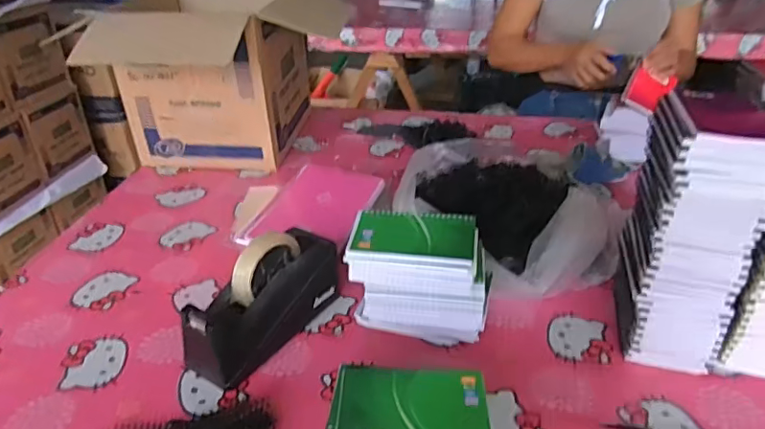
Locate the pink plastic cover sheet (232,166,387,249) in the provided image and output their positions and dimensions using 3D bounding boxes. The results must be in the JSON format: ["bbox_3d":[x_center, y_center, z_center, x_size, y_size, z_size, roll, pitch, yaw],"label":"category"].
[{"bbox_3d":[-0.109,-0.013,0.884,0.169,0.011,0.220,10,39,14],"label":"pink plastic cover sheet"}]

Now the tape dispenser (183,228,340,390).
[{"bbox_3d":[-0.137,0.101,0.638,0.070,0.117,0.203,22,38,32],"label":"tape dispenser"}]

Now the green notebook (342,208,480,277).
[{"bbox_3d":[0.034,0.026,0.591,0.135,0.017,0.080,4,32,9],"label":"green notebook"}]

